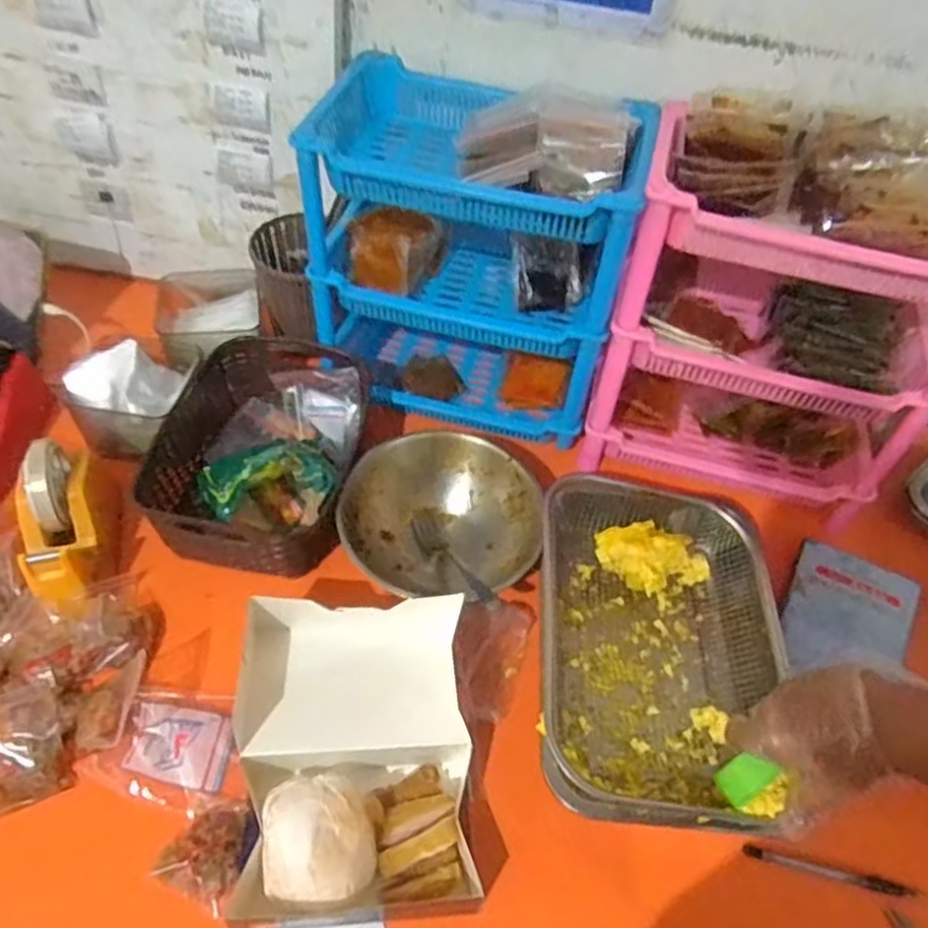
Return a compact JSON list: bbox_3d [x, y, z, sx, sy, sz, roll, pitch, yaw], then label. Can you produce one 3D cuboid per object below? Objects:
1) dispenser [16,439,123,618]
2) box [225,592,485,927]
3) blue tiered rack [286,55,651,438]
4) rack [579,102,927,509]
[{"bbox_3d":[-0.364,0.054,0.657,0.073,0.101,0.156,-11,51,-14],"label":"dispenser"},{"bbox_3d":[-0.086,0.224,0.571,0.178,0.078,0.226,-3,50,-8],"label":"box"},{"bbox_3d":[0.012,-0.205,0.769,0.304,0.337,0.182,16,50,8],"label":"blue tiered rack"},{"bbox_3d":[0.308,-0.140,0.737,0.306,0.346,0.195,17,50,9],"label":"rack"}]

